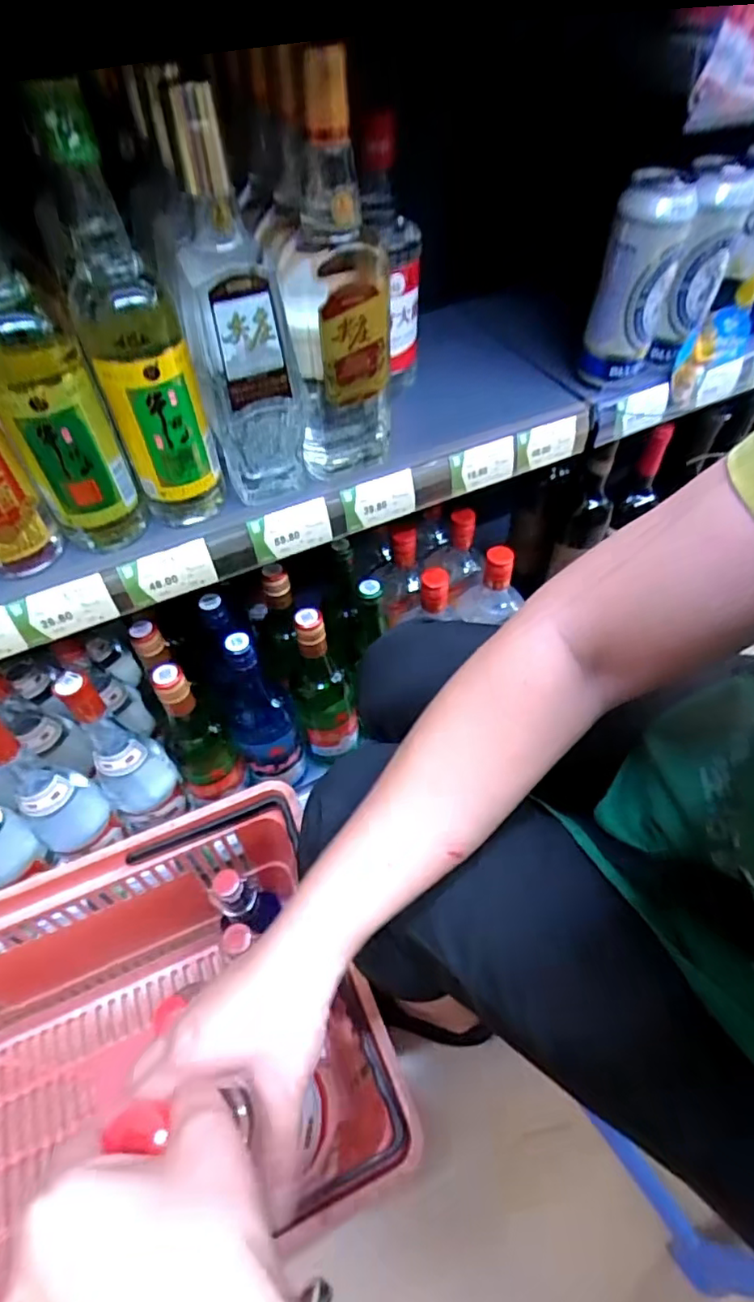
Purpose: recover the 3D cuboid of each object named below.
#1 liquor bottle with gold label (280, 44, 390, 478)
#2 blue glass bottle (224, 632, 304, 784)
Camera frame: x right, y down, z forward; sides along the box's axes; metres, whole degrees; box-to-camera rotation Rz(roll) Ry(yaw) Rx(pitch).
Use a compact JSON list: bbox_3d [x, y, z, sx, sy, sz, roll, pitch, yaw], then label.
[{"bbox_3d":[-0.030,-0.263,0.443,0.077,0.255,0.078,-4,53,-2],"label":"liquor bottle with gold label"},{"bbox_3d":[-0.128,0.066,0.643,0.071,0.229,0.082,-20,55,-13],"label":"blue glass bottle"}]

